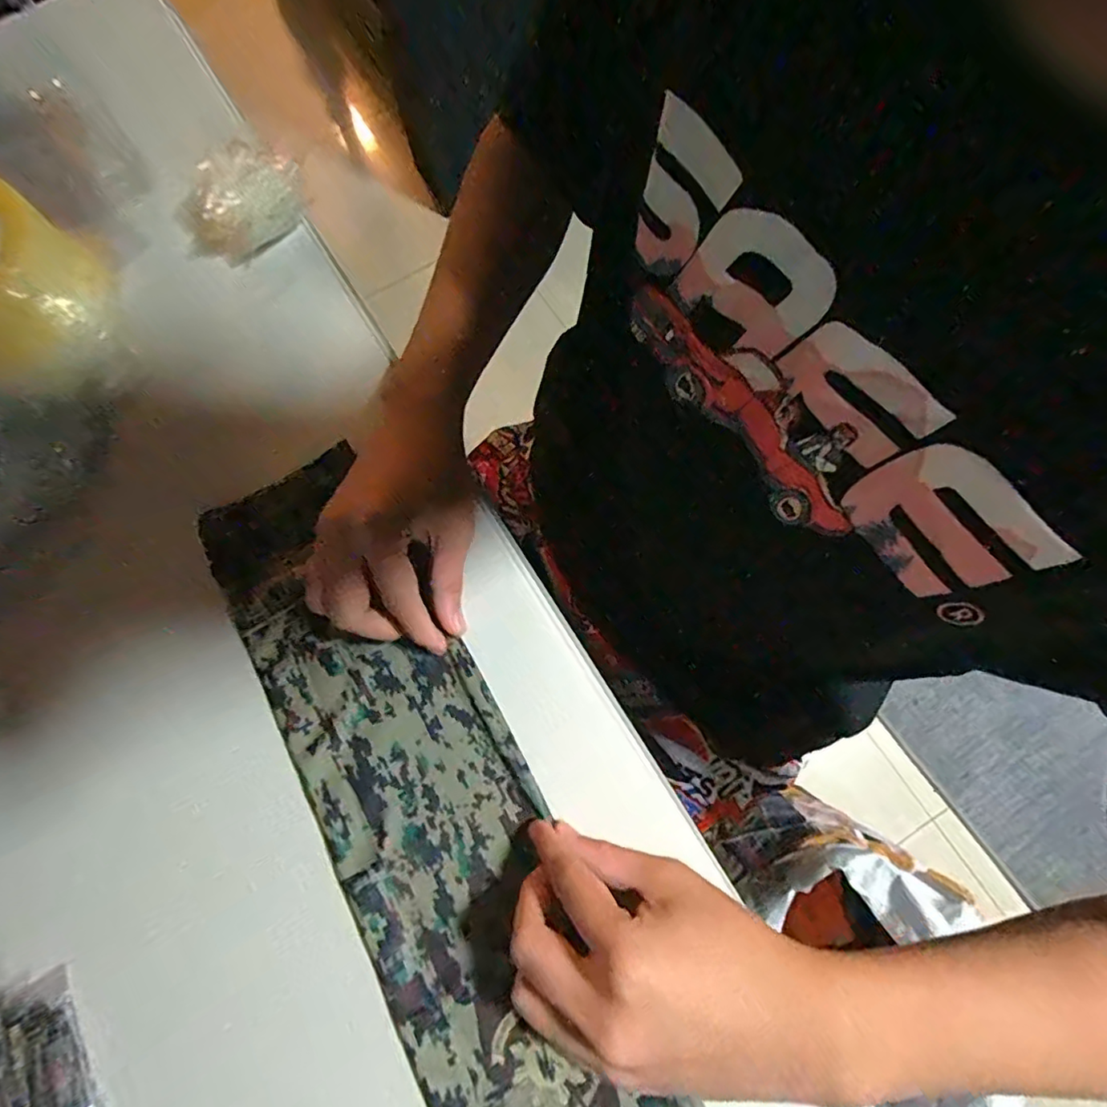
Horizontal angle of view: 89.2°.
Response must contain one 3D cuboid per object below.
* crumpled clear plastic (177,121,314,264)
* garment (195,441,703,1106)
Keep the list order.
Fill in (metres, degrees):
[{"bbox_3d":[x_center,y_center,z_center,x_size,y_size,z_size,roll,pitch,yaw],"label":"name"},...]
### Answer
[{"bbox_3d":[-0.224,-0.251,0.401,0.094,0.055,0.039,-40,77,-9],"label":"crumpled clear plastic"},{"bbox_3d":[-0.066,0.152,0.313,0.118,0.029,0.469,-31,73,-6],"label":"garment"}]

